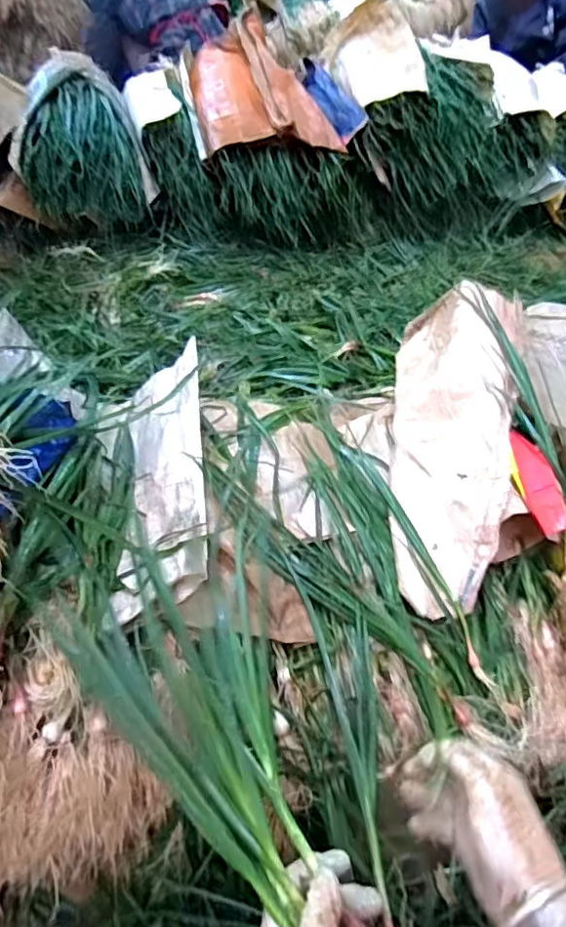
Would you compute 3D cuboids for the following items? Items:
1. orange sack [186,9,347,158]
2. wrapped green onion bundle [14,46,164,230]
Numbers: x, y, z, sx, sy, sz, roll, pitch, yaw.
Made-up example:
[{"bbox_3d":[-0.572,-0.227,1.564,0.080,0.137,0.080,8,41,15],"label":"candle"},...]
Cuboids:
[{"bbox_3d":[-0.066,-1.044,1.569,0.376,0.192,0.568,-4,48,-10],"label":"orange sack"},{"bbox_3d":[-0.554,-0.852,1.498,0.308,0.251,0.454,-17,51,-21],"label":"wrapped green onion bundle"}]

